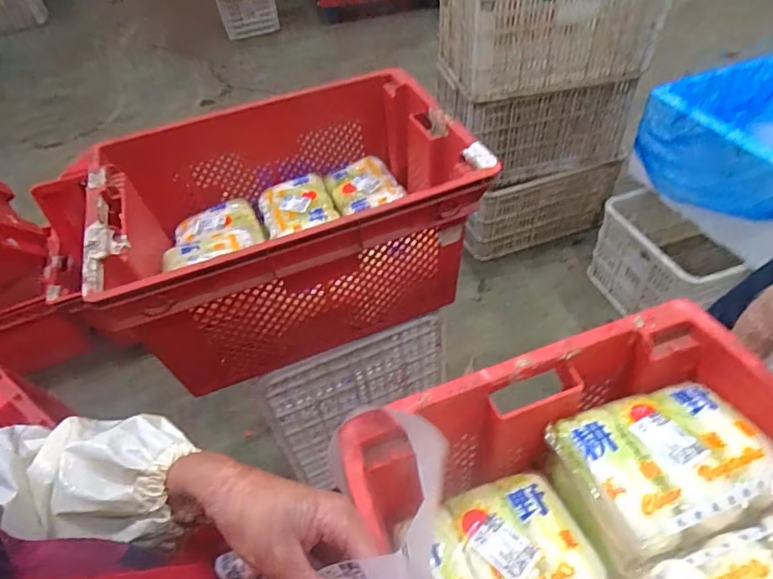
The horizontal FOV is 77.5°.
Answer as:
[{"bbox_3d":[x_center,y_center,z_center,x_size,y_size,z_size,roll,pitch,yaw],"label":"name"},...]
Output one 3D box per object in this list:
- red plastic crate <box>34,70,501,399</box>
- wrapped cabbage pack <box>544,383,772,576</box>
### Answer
[{"bbox_3d":[-0.181,-0.135,0.933,0.598,0.305,0.469,-17,47,-10],"label":"red plastic crate"},{"bbox_3d":[0.277,0.175,0.485,0.183,0.071,0.146,-16,47,-9],"label":"wrapped cabbage pack"}]

